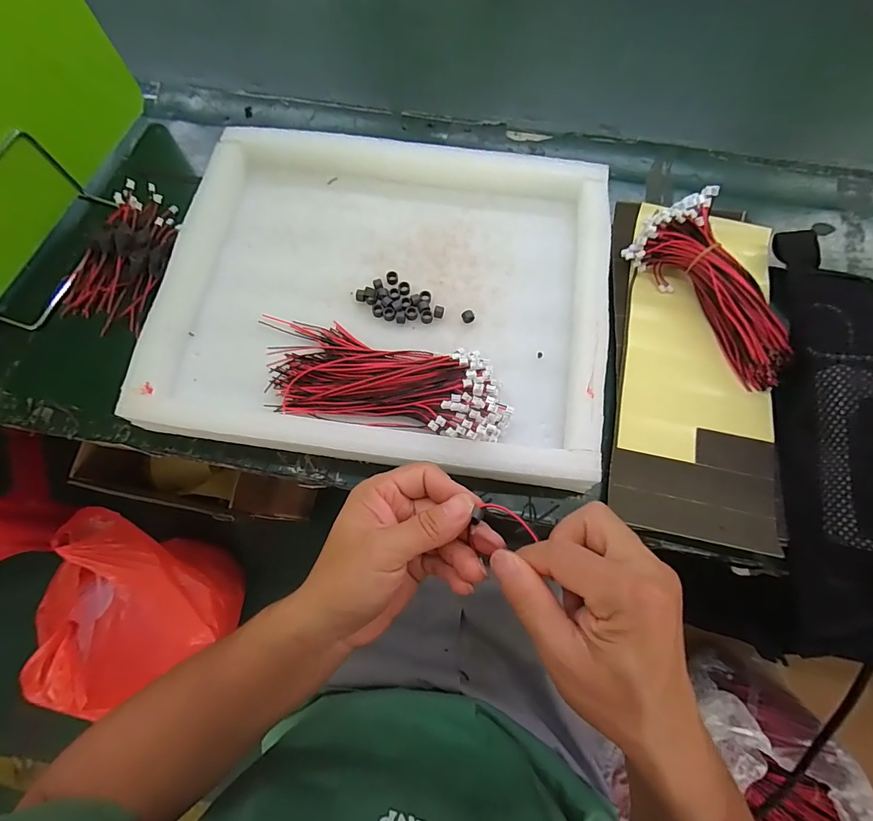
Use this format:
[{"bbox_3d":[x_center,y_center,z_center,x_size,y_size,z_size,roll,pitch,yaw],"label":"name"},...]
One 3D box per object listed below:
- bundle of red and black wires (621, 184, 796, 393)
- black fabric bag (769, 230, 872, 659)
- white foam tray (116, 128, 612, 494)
[{"bbox_3d":[0.240,-0.098,0.367,0.076,0.044,0.168,-29,76,-7],"label":"bundle of red and black wires"},{"bbox_3d":[0.319,0.009,0.315,0.084,0.089,0.319,9,75,3],"label":"black fabric bag"},{"bbox_3d":[-0.039,-0.103,0.361,0.351,0.035,0.287,8,75,3],"label":"white foam tray"}]

